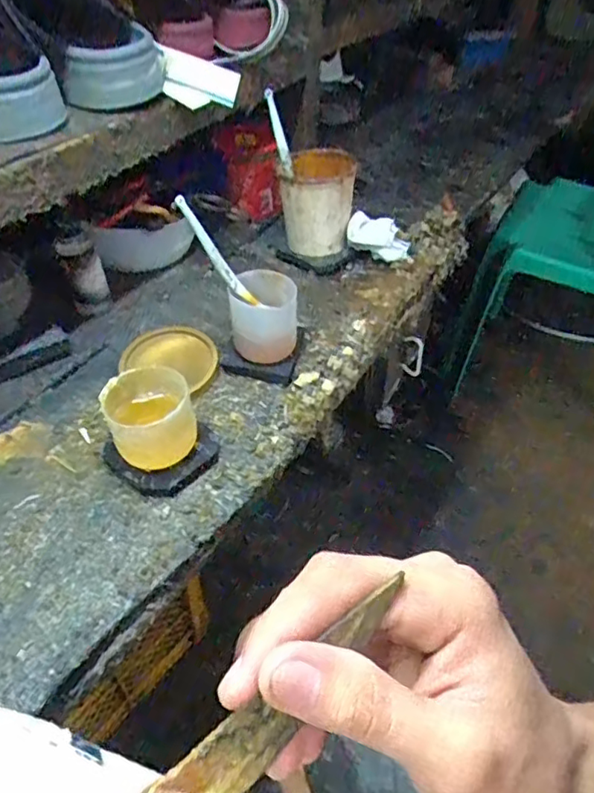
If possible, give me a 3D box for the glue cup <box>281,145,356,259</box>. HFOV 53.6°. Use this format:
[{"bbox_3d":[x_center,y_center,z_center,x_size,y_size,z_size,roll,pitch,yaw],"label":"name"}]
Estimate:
[{"bbox_3d":[0.027,-0.223,0.707,0.079,0.107,0.097,8,45,4],"label":"glue cup"}]

